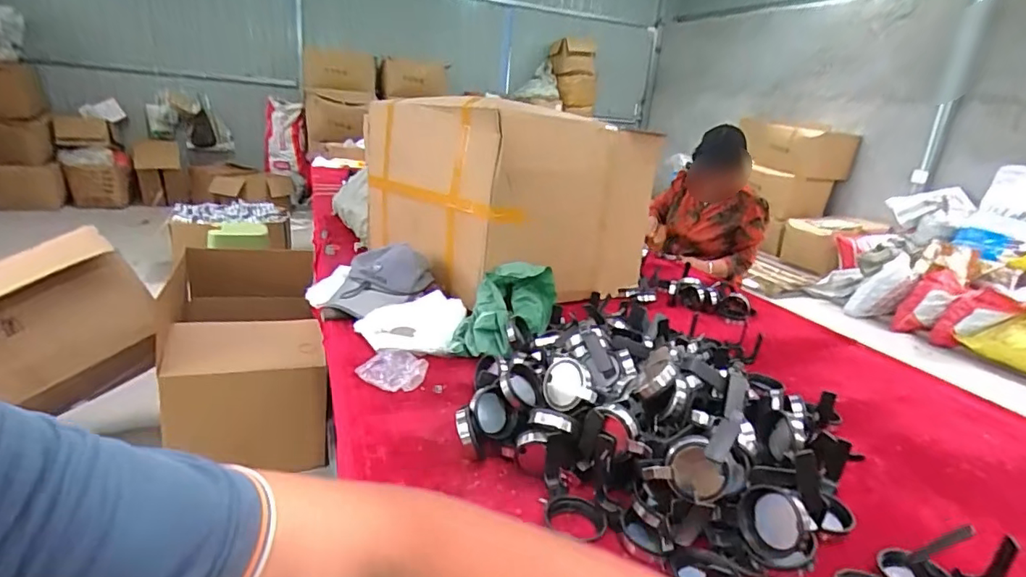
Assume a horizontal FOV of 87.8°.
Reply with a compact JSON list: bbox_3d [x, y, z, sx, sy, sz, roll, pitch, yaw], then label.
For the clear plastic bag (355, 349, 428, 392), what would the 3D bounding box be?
[{"bbox_3d":[-0.201,0.138,0.894,0.098,0.035,0.083,17,20,30],"label":"clear plastic bag"}]

